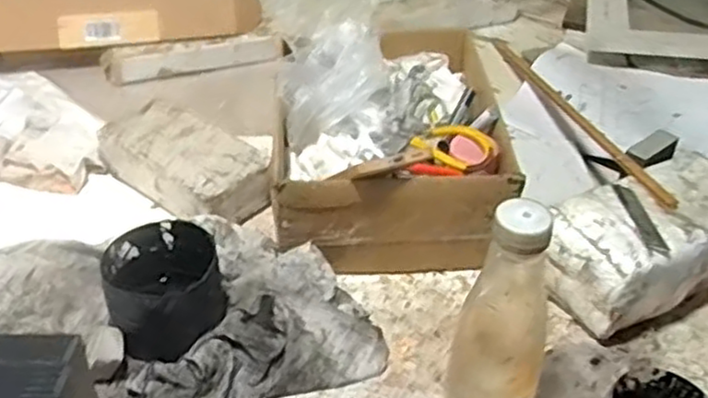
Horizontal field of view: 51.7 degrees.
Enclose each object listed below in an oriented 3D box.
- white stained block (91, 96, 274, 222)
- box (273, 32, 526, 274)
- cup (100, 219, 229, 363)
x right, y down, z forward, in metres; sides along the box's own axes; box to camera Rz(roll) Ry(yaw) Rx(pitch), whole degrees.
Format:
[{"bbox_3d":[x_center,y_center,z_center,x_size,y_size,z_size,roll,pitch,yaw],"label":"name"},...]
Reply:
[{"bbox_3d":[-0.196,-0.042,0.847,0.199,0.052,0.111,30,47,31],"label":"white stained block"},{"bbox_3d":[0.036,-0.085,0.847,0.254,0.130,0.352,1,39,0],"label":"box"},{"bbox_3d":[-0.170,0.090,0.672,0.105,0.086,0.108,1,39,0],"label":"cup"}]

